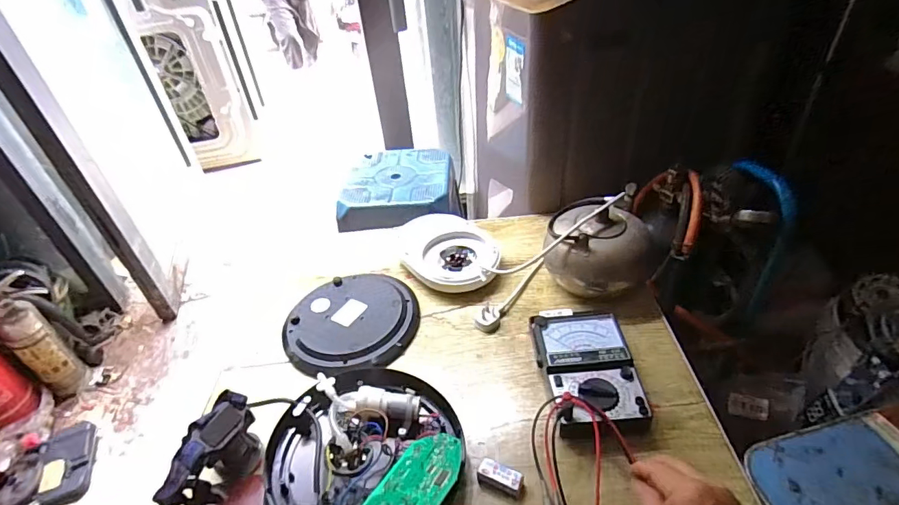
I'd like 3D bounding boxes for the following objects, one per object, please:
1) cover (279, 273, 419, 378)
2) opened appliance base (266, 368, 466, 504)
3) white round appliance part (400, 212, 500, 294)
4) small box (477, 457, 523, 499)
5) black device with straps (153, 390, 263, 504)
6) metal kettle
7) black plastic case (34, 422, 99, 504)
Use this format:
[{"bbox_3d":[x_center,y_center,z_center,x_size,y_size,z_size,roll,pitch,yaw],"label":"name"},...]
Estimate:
[{"bbox_3d":[-0.151,0.102,0.742,0.208,0.032,0.215,-3,40,3],"label":"cover"},{"bbox_3d":[-0.090,0.229,0.554,0.206,0.059,0.221,-3,40,3],"label":"opened appliance base"},{"bbox_3d":[-0.005,0.001,0.843,0.166,0.043,0.197,-11,41,-6],"label":"white round appliance part"},{"bbox_3d":[0.057,0.251,0.532,0.049,0.021,0.023,12,43,20],"label":"small box"},{"bbox_3d":[-0.273,0.237,0.550,0.055,0.079,0.126,20,46,27],"label":"black device with straps"},{"bbox_3d":[0.240,-0.020,0.771,0.161,0.115,0.181,6,42,14],"label":"metal kettle"},{"bbox_3d":[-0.869,0.482,1.088,0.110,0.034,0.182,-19,42,-15],"label":"black plastic case"}]

